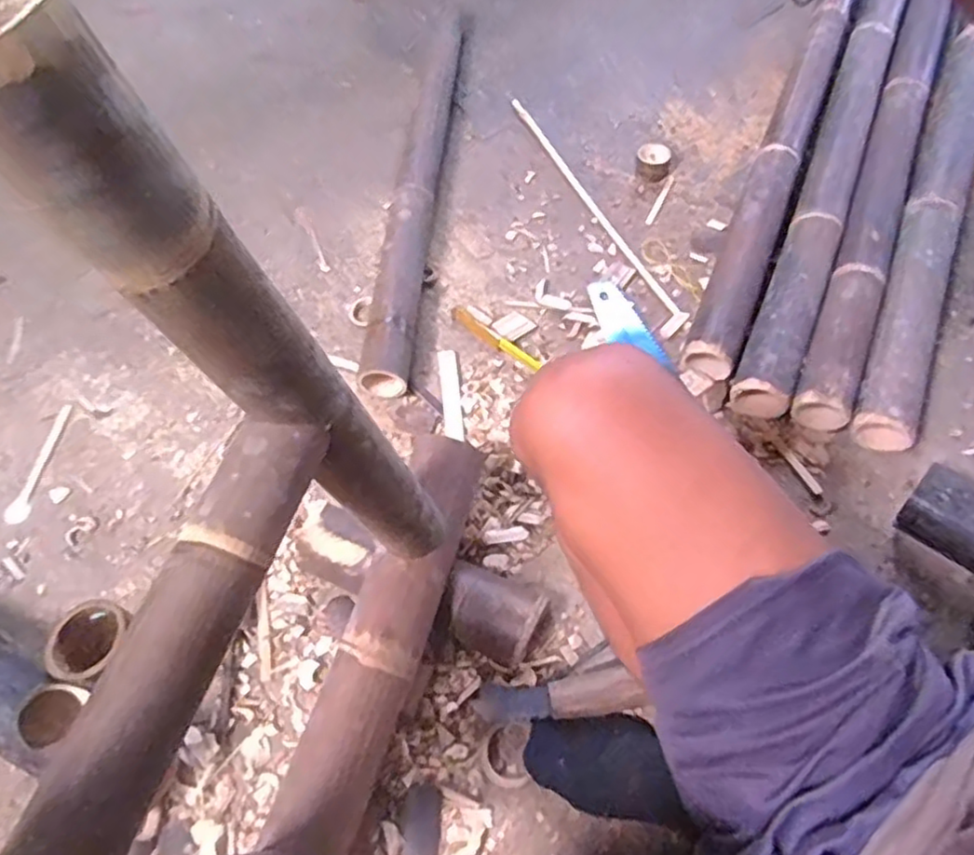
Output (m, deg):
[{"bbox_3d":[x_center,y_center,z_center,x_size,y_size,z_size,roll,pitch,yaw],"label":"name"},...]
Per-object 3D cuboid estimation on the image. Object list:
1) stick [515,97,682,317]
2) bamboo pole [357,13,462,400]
[{"bbox_3d":[0.161,-0.370,1.099,0.021,0.011,0.539,-23,61,-9],"label":"stick"},{"bbox_3d":[-0.102,-0.423,1.094,0.069,0.064,0.845,3,60,6],"label":"bamboo pole"}]

